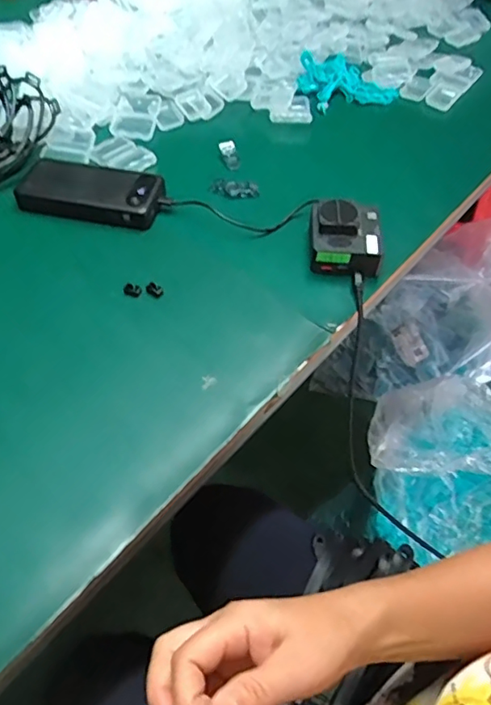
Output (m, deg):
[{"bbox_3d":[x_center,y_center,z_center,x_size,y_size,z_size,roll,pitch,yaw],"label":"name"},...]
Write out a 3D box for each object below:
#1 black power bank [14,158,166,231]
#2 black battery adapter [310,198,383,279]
[{"bbox_3d":[-0.174,-0.182,0.615,0.152,0.023,0.081,14,54,9],"label":"black power bank"},{"bbox_3d":[0.103,-0.120,0.565,0.074,0.046,0.071,4,53,2],"label":"black battery adapter"}]

